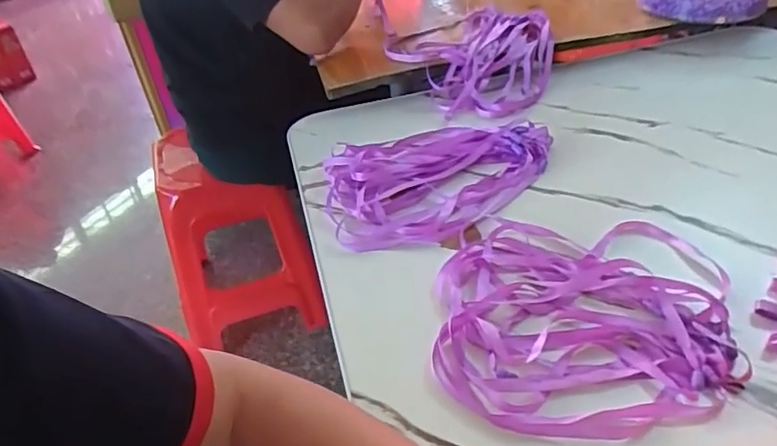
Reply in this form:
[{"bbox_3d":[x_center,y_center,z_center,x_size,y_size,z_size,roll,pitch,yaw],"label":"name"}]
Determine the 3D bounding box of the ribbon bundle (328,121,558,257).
[{"bbox_3d":[0.060,-0.060,0.653,0.272,0.031,0.198,-17,39,-15],"label":"ribbon bundle"}]

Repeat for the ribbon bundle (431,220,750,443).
[{"bbox_3d":[0.160,0.073,0.470,0.227,0.020,0.229,4,38,12],"label":"ribbon bundle"}]

